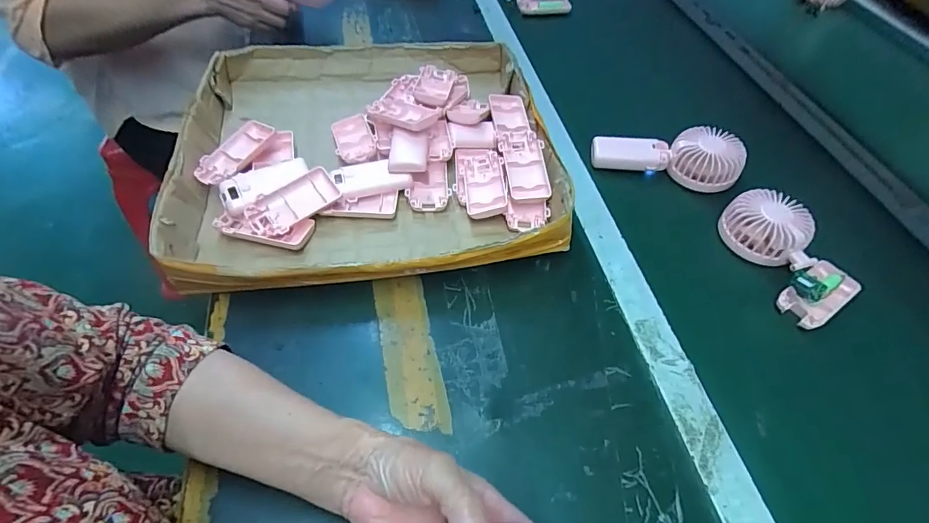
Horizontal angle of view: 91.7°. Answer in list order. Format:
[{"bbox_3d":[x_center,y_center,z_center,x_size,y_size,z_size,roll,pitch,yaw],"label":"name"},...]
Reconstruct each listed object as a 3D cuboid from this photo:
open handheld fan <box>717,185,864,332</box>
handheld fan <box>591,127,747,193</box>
[{"bbox_3d":[0.345,-0.013,0.482,0.084,0.046,0.150,-20,57,-18],"label":"open handheld fan"},{"bbox_3d":[0.253,-0.136,0.571,0.178,0.064,0.075,11,53,5],"label":"handheld fan"}]

